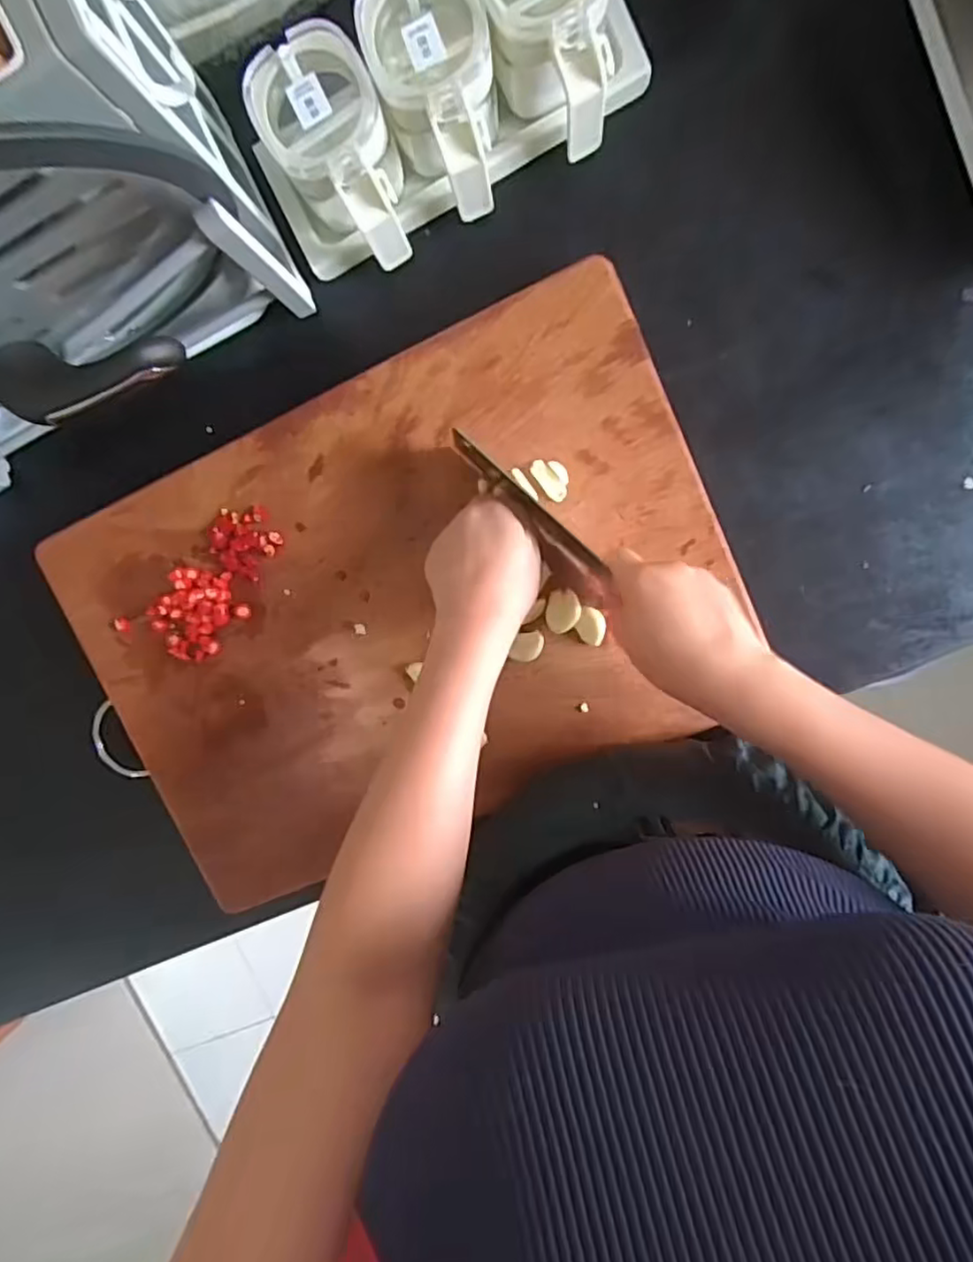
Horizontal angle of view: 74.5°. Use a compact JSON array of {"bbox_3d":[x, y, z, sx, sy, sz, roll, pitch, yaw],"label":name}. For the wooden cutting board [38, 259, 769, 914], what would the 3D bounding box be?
[{"bbox_3d":[-0.068,-0.015,0.489,0.482,0.023,0.328,-24,96,6],"label":"wooden cutting board"}]

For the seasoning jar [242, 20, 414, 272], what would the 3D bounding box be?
[{"bbox_3d":[-0.095,-0.306,0.419,0.071,0.078,0.105,-25,96,9],"label":"seasoning jar"}]

